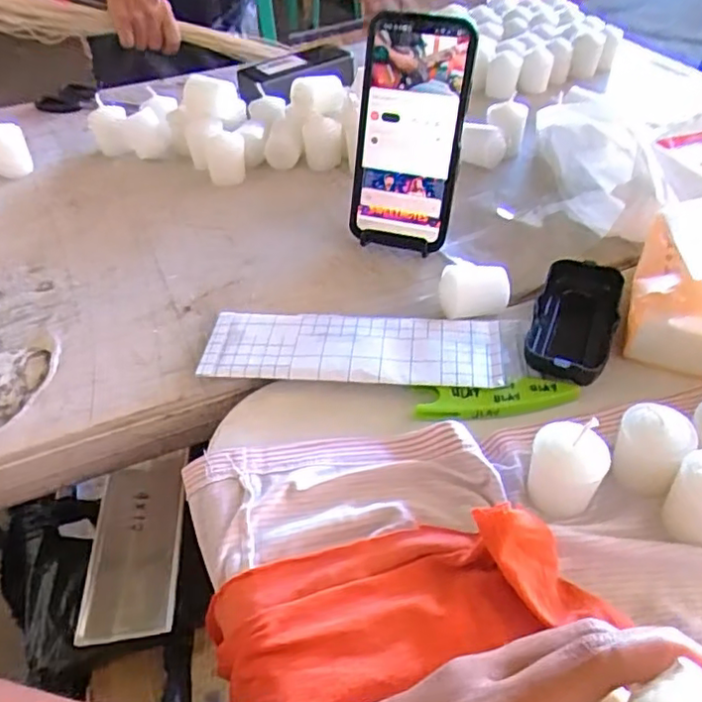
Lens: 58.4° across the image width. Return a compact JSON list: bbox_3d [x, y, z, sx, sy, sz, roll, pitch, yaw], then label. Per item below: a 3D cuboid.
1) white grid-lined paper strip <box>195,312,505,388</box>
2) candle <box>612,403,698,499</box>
[{"bbox_3d":[0.000,-0.004,0.432,0.198,0.007,0.066,2,42,6],"label":"white grid-lined paper strip"},{"bbox_3d":[0.168,0.053,0.350,0.035,0.044,0.037,-1,43,1],"label":"candle"}]

